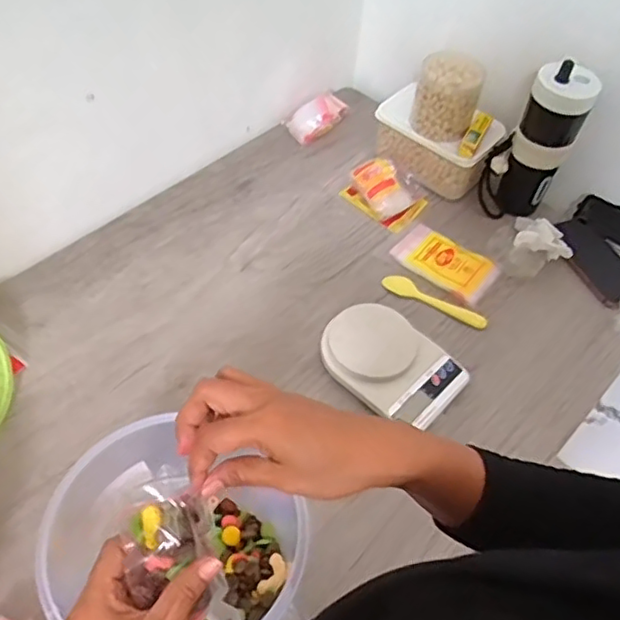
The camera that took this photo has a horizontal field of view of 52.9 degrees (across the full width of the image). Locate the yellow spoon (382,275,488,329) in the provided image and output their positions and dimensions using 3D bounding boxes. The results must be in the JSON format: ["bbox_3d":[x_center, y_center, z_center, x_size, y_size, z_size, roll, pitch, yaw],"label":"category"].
[{"bbox_3d":[0.179,-0.013,0.898,0.158,0.007,0.027,27,56,15],"label":"yellow spoon"}]

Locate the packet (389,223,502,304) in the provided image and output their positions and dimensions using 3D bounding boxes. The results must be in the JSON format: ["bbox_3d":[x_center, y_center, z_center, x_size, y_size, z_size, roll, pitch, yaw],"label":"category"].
[{"bbox_3d":[0.203,-0.073,0.934,0.148,0.013,0.084,34,64,23],"label":"packet"}]

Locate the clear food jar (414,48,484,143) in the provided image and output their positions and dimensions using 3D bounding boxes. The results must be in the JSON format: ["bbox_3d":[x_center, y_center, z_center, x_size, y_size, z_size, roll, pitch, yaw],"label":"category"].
[{"bbox_3d":[0.211,-0.331,0.960,0.092,0.099,0.091,2,53,-3],"label":"clear food jar"}]

